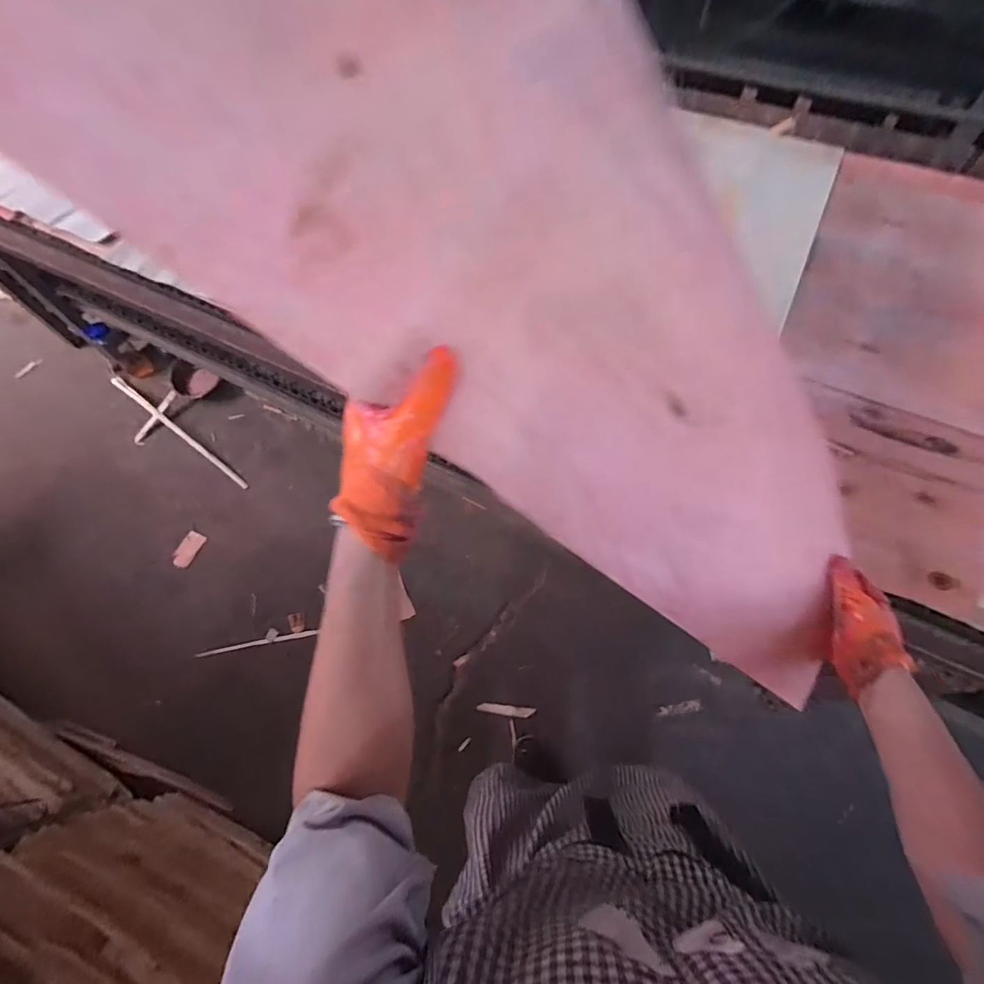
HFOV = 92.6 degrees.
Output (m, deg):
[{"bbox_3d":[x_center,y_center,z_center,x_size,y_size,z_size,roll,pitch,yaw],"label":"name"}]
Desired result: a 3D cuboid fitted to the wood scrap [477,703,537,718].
[{"bbox_3d":[0.043,0.661,1.424,0.172,0.016,0.028,5,65,5],"label":"wood scrap"}]

